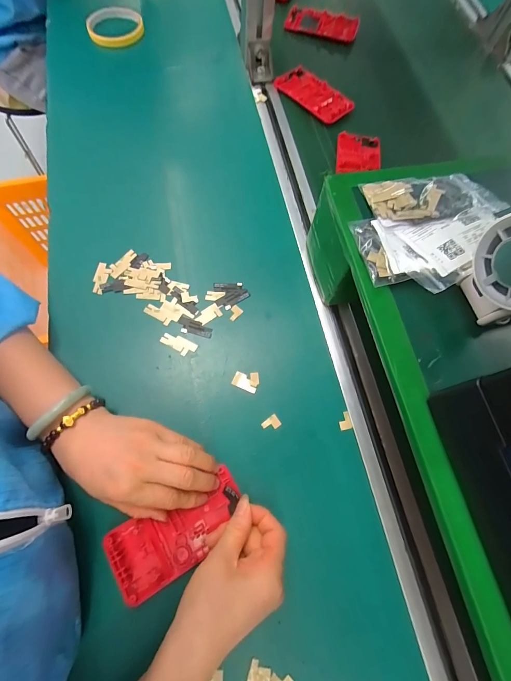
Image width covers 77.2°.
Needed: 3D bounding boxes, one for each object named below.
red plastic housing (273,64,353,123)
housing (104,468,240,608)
[{"bbox_3d":[0.088,-0.375,0.491,0.060,0.019,0.118,-43,77,-15],"label":"red plastic housing"},{"bbox_3d":[-0.068,0.172,0.290,0.120,0.012,0.061,-29,74,-14],"label":"housing"}]

